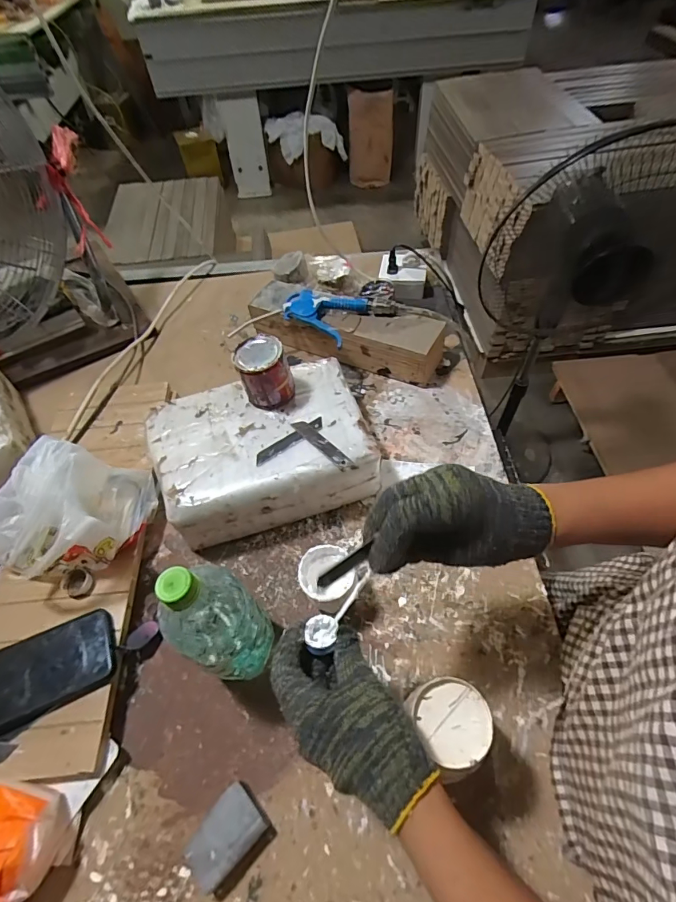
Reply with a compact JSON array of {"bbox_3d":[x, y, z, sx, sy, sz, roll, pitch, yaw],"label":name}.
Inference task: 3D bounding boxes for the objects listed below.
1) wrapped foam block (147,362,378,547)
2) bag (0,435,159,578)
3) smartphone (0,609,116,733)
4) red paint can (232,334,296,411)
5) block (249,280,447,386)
[{"bbox_3d":[-0.102,0.001,0.611,0.278,0.111,0.197,-14,55,-8],"label":"wrapped foam block"},{"bbox_3d":[-0.340,0.068,0.549,0.162,0.101,0.161,8,55,8],"label":"bag"},{"bbox_3d":[-0.332,0.241,0.477,0.174,0.009,0.084,-22,57,-13],"label":"smartphone"},{"bbox_3d":[-0.097,-0.102,0.580,0.061,0.072,0.065,-1,54,1],"label":"red paint can"},{"bbox_3d":[0.010,-0.201,0.756,0.344,0.081,0.091,25,59,18],"label":"block"}]

